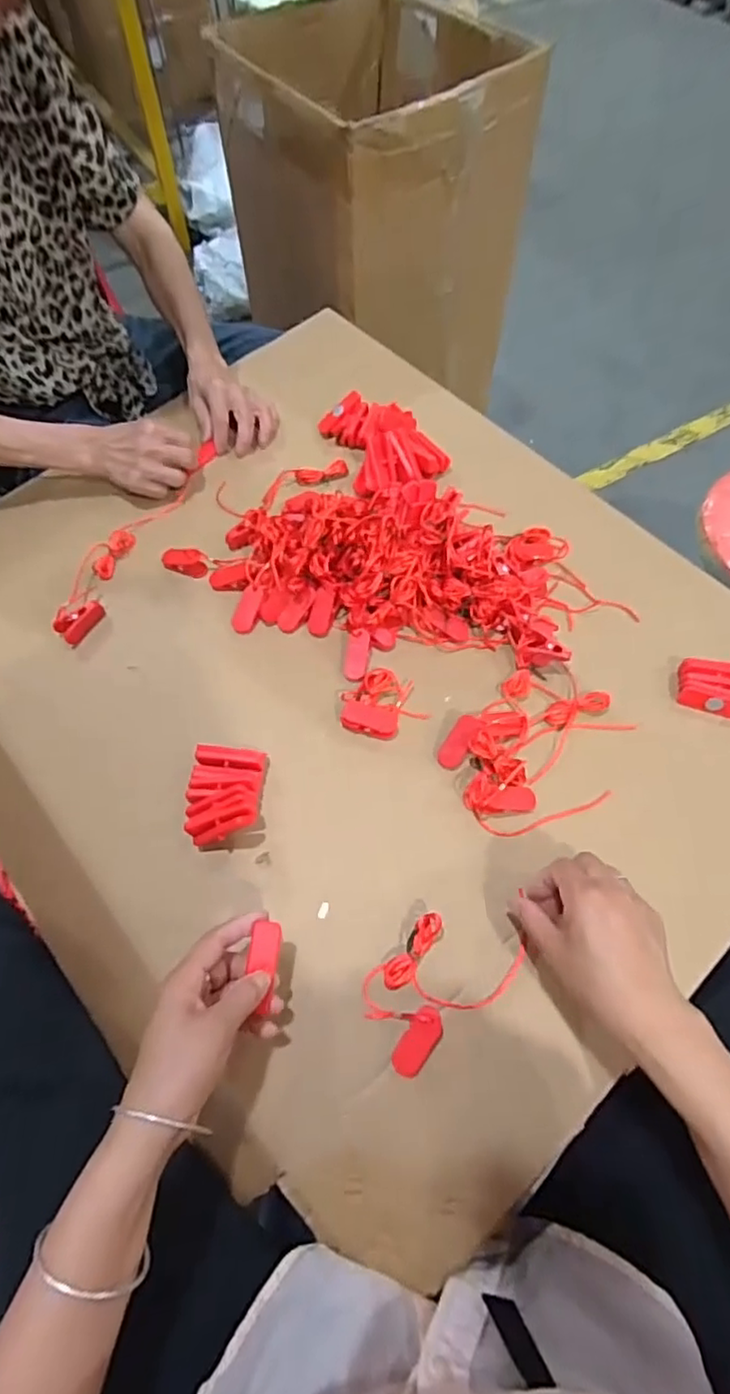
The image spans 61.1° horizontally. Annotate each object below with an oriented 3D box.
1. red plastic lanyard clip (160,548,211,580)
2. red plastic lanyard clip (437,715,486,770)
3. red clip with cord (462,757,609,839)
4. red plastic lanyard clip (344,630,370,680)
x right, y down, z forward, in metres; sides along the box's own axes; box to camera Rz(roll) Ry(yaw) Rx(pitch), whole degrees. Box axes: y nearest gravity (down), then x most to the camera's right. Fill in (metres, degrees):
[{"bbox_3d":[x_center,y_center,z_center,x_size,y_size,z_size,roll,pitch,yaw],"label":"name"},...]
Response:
[{"bbox_3d":[-0.185,-0.139,0.632,0.047,0.018,0.023,13,64,6],"label":"red plastic lanyard clip"},{"bbox_3d":[0.083,0.039,0.541,0.021,0.008,0.053,36,107,16],"label":"red plastic lanyard clip"},{"bbox_3d":[0.144,0.076,0.523,0.115,0.021,0.059,-18,65,-9],"label":"red clip with cord"},{"bbox_3d":[-0.007,-0.040,0.585,0.021,0.008,0.046,9,93,4],"label":"red plastic lanyard clip"}]

